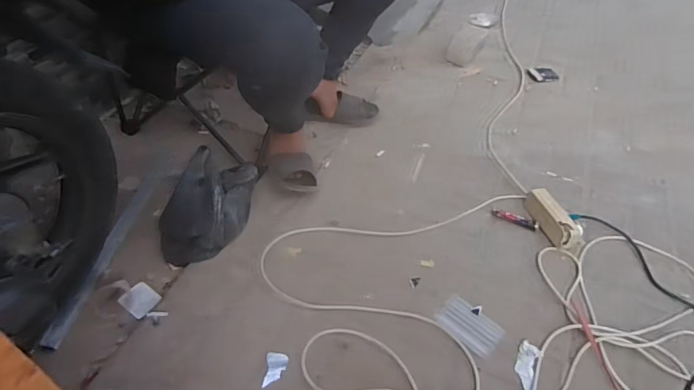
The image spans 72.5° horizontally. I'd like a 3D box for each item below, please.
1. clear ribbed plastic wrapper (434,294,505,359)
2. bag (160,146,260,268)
[{"bbox_3d":[0.246,0.257,0.943,0.124,0.004,0.078,34,51,25],"label":"clear ribbed plastic wrapper"},{"bbox_3d":[-0.292,0.013,0.984,0.217,0.218,0.131,-8,47,-14],"label":"bag"}]

